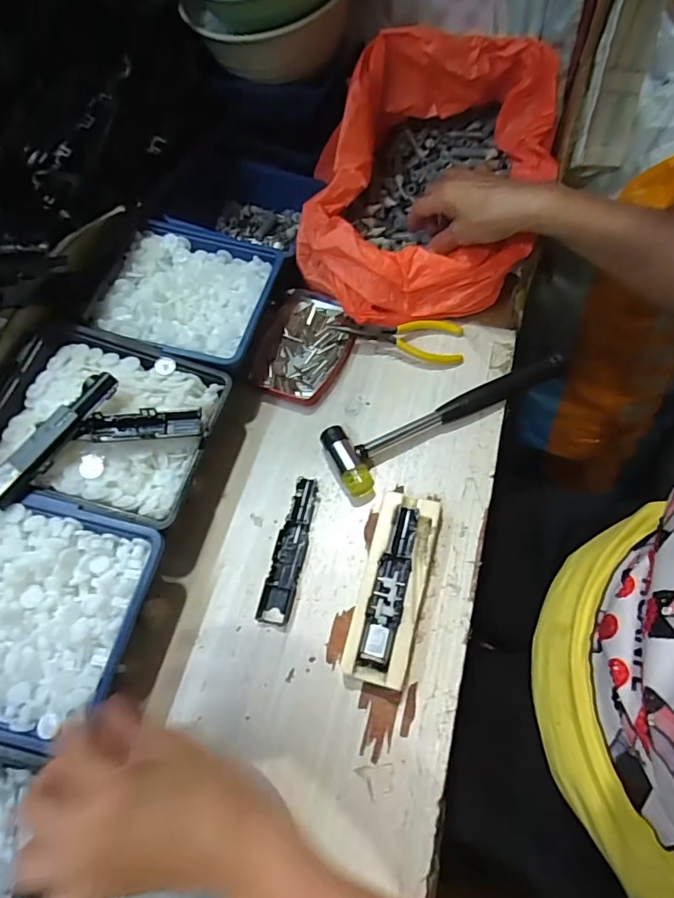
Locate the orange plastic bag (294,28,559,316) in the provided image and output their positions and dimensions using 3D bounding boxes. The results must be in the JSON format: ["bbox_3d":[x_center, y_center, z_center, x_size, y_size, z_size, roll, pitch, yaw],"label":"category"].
[{"bbox_3d":[0.082,-0.257,0.477,0.235,0.142,0.210,-6,62,0],"label":"orange plastic bag"}]

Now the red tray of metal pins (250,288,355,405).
[{"bbox_3d":[-0.031,-0.098,0.490,0.080,0.015,0.119,14,64,10],"label":"red tray of metal pins"}]

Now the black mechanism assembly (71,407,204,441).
[{"bbox_3d":[-0.149,-0.018,0.390,0.088,0.015,0.021,-5,61,-16],"label":"black mechanism assembly"}]

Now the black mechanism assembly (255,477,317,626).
[{"bbox_3d":[-0.037,0.077,0.405,0.024,0.010,0.117,11,63,9],"label":"black mechanism assembly"}]

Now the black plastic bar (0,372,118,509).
[{"bbox_3d":[-0.206,-0.008,0.375,0.018,0.021,0.117,29,67,17],"label":"black plastic bar"}]

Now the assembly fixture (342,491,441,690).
[{"bbox_3d":[0.042,0.100,0.378,0.045,0.028,0.135,12,63,9],"label":"assembly fixture"}]

